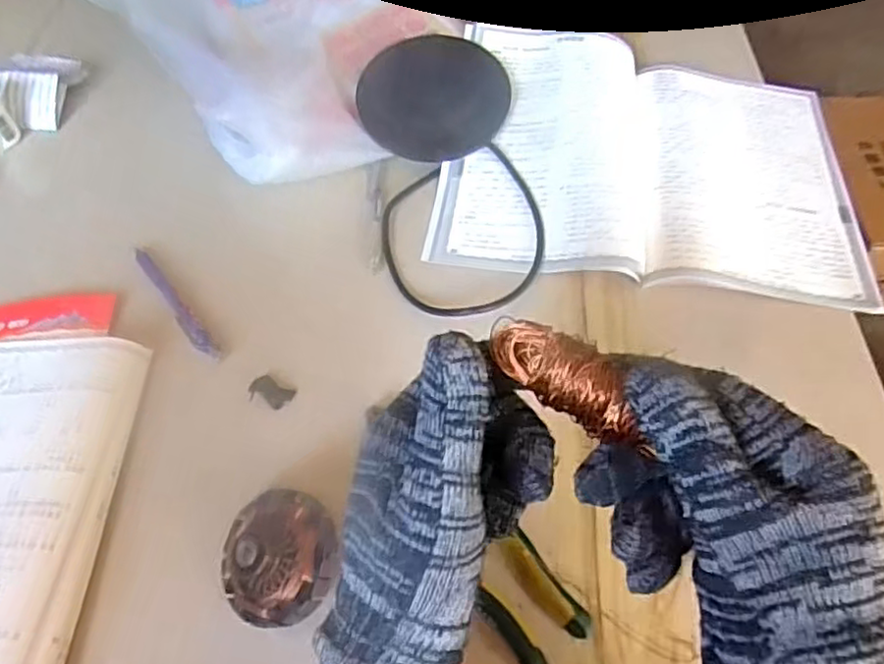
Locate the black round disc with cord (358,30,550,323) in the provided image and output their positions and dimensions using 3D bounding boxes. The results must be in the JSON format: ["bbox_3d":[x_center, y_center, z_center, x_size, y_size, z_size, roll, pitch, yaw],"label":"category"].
[{"bbox_3d":[0.006,-0.152,0.592,0.146,0.051,0.299,-6,56,-4],"label":"black round disc with cord"}]

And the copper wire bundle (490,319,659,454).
[{"bbox_3d":[0.046,0.017,0.246,0.064,0.018,0.022,39,66,14],"label":"copper wire bundle"}]

